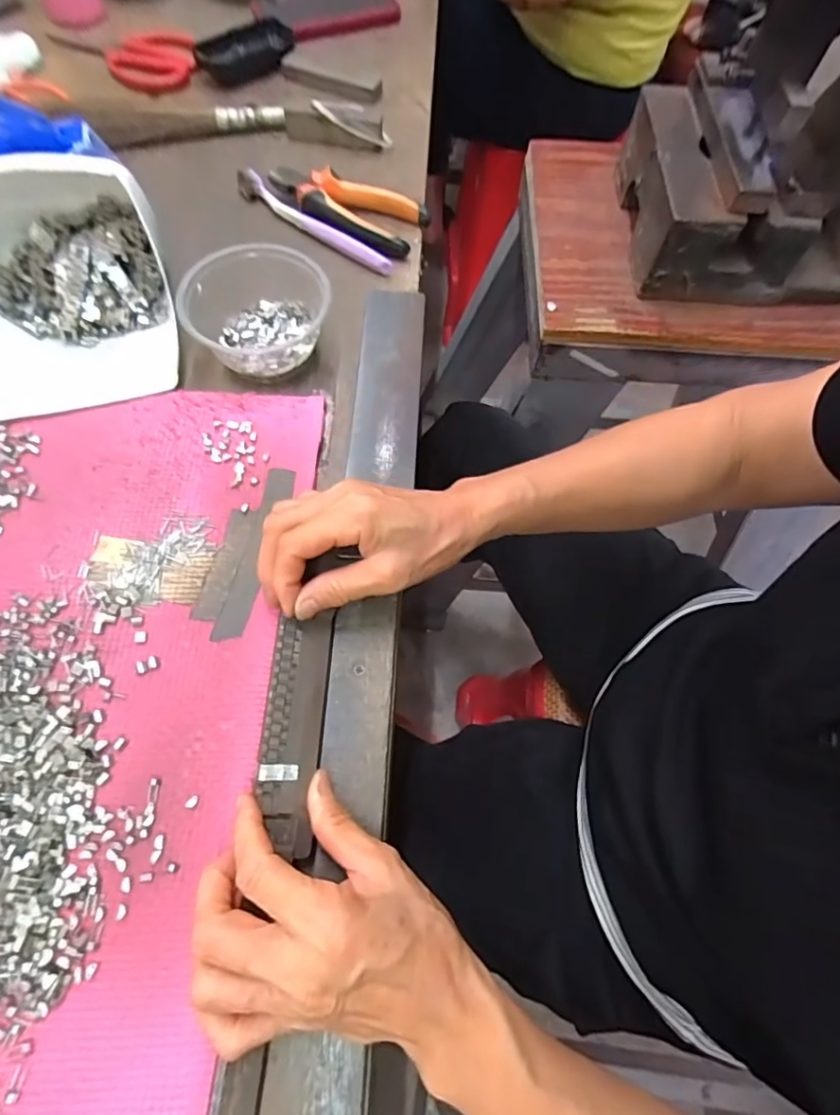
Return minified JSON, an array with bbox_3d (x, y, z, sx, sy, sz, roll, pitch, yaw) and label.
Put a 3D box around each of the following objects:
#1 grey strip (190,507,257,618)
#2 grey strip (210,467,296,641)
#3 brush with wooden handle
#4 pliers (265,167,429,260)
[{"bbox_3d":[-0.125,0.003,0.343,0.018,0.004,0.078,13,67,2],"label":"grey strip"},{"bbox_3d":[-0.107,-0.006,0.346,0.019,0.004,0.123,11,67,2],"label":"grey strip"},{"bbox_3d":[-0.191,-0.431,0.523,0.290,0.023,0.044,-5,67,-6],"label":"brush with wooden handle"},{"bbox_3d":[-0.072,-0.318,0.484,0.147,0.020,0.068,21,67,6],"label":"pliers"}]

